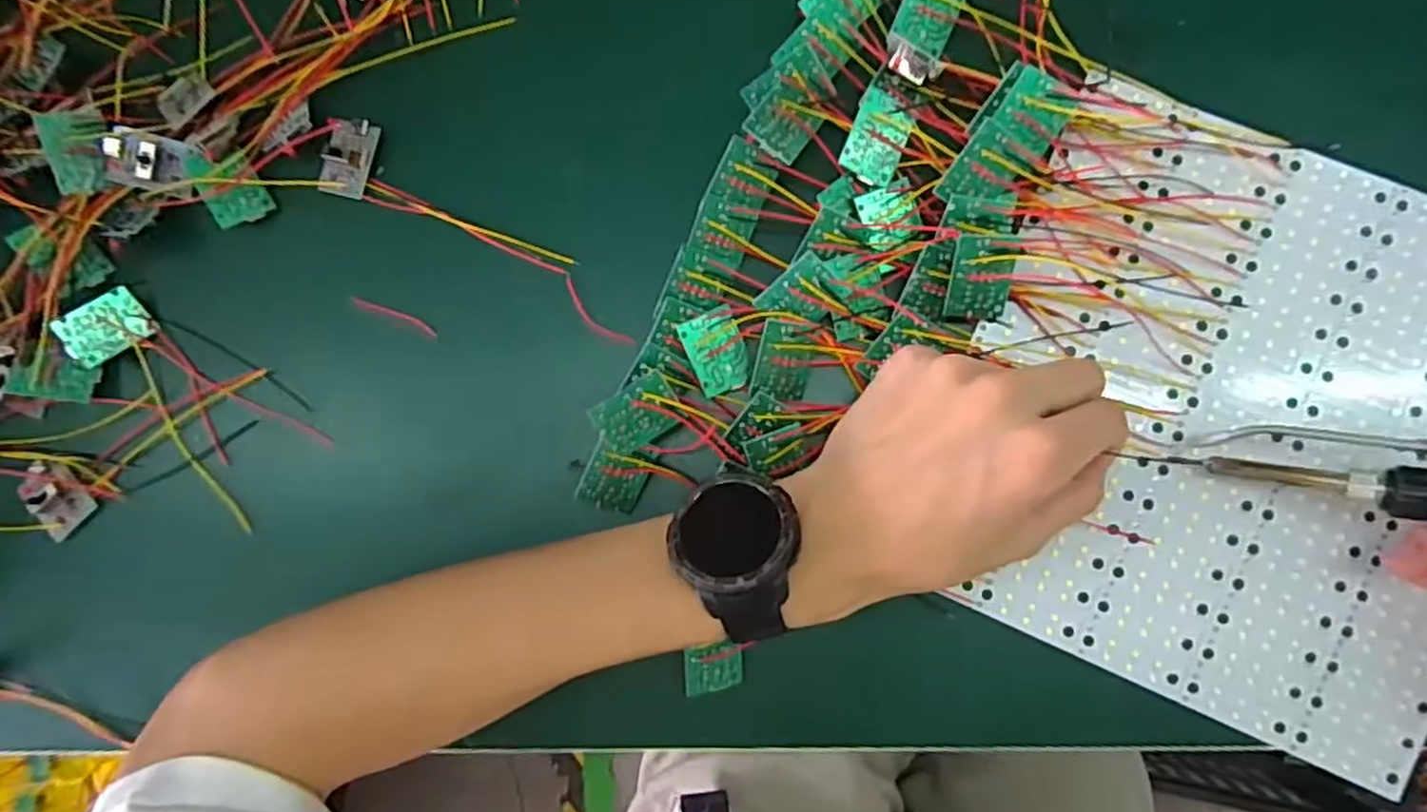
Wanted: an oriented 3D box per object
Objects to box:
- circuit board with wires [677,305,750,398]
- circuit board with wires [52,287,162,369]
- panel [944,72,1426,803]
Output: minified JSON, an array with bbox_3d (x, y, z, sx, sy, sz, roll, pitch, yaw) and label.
[{"bbox_3d":[0.002,-0.024,0.328,0.025,0.007,0.035,-23,86,3],"label":"circuit board with wires"},{"bbox_3d":[-0.290,-0.037,0.356,0.037,0.004,0.025,-37,109,-18],"label":"circuit board with wires"},{"bbox_3d":[0.224,0.007,0.316,0.222,0.008,0.233,23,89,5],"label":"panel"}]

